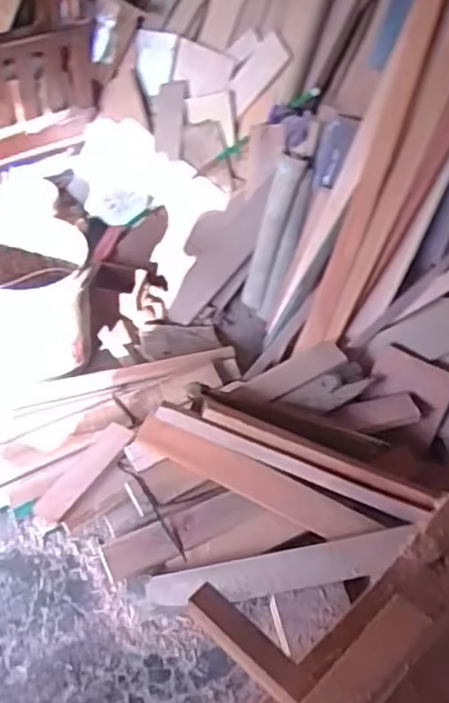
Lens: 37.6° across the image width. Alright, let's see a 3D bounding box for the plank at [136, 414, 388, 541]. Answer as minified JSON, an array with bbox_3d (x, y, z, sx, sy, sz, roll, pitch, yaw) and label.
[{"bbox_3d":[0.066,0.291,1.464,0.544,0.094,0.024,25,17,2],"label":"plank"}]

